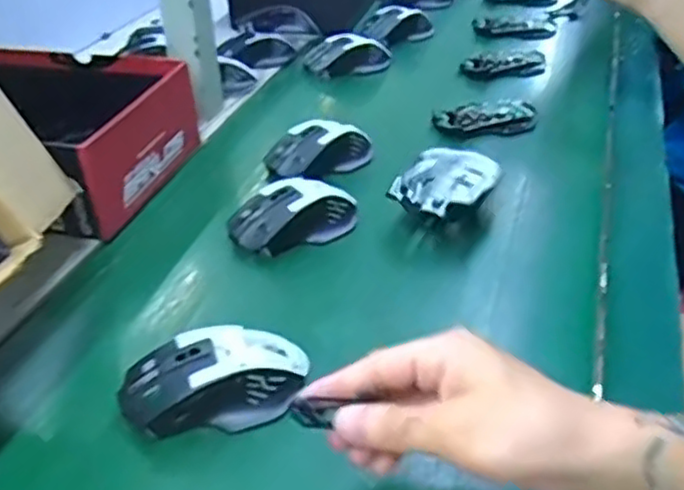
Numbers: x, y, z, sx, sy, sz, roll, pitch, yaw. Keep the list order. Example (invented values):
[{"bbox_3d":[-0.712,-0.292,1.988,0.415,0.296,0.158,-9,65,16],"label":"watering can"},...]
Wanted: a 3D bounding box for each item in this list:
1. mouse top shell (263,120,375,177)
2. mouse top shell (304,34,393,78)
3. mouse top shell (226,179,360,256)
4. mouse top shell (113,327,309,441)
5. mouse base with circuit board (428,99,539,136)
[{"bbox_3d":[-0.020,-0.095,0.685,0.112,0.044,0.063,-24,42,-29],"label":"mouse top shell"},{"bbox_3d":[0.009,-0.239,0.888,0.107,0.034,0.060,-1,36,-1],"label":"mouse top shell"},{"bbox_3d":[-0.039,-0.029,0.595,0.113,0.034,0.061,-19,40,-23],"label":"mouse top shell"},{"bbox_3d":[-0.079,0.083,0.442,0.111,0.038,0.061,-6,36,-7],"label":"mouse top shell"},{"bbox_3d":[0.152,-0.134,0.749,0.107,0.015,0.064,-6,36,-8],"label":"mouse base with circuit board"}]

